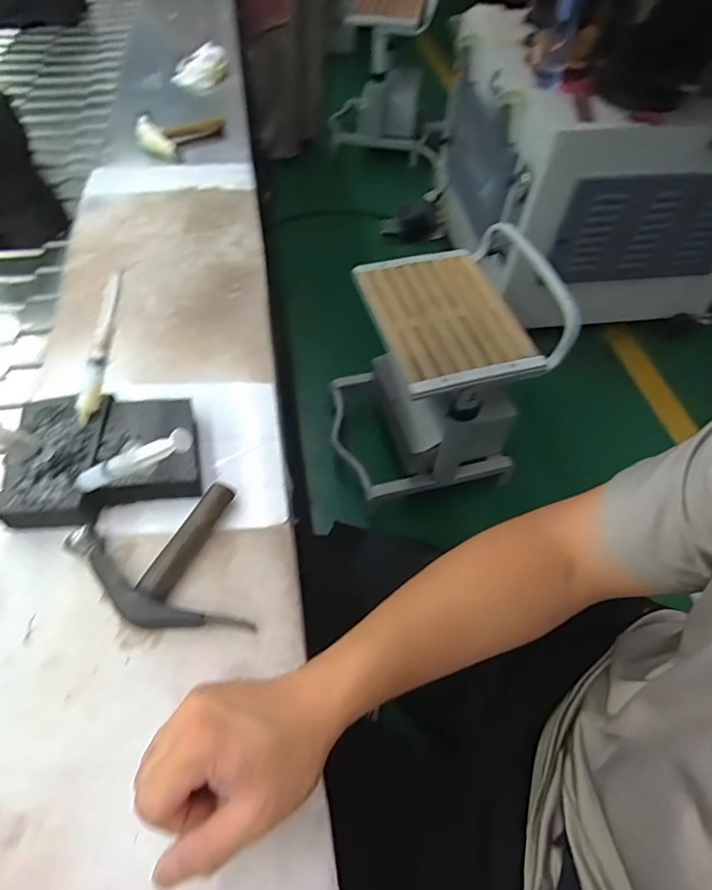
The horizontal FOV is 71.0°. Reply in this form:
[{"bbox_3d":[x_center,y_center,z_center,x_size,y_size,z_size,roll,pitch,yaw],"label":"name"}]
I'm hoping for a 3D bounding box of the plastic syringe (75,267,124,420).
[{"bbox_3d":[-0.235,-0.090,0.462,0.015,0.017,0.139,15,93,6],"label":"plastic syringe"}]

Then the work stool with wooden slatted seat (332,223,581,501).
[{"bbox_3d":[0.165,-0.166,1.140,0.402,0.440,0.373,-12,57,-10],"label":"work stool with wooden slatted seat"}]

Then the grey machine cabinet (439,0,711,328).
[{"bbox_3d":[0.730,-0.834,1.552,0.841,0.571,0.799,-1,56,-3],"label":"grey machine cabinet"}]

